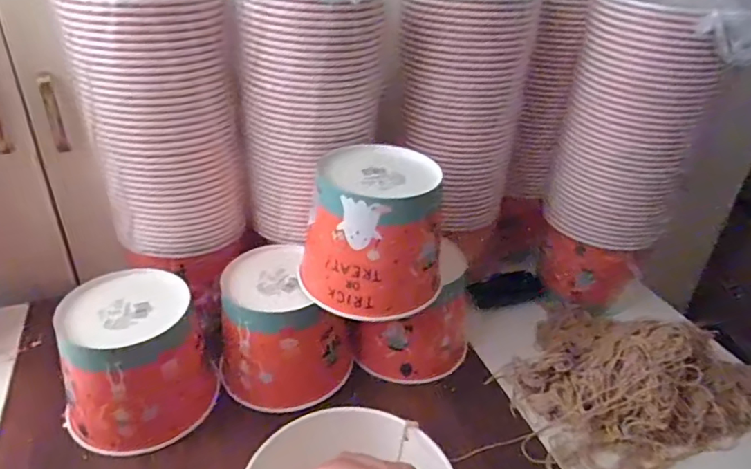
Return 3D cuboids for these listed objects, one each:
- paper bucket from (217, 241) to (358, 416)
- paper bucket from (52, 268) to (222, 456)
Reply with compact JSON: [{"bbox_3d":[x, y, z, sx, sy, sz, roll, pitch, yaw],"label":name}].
[{"bbox_3d":[-0.103,0.107,0.642,0.148,0.129,0.142,-2,32,-10],"label":"paper bucket"},{"bbox_3d":[-0.258,0.133,0.584,0.153,0.128,0.139,-14,36,-26],"label":"paper bucket"}]

